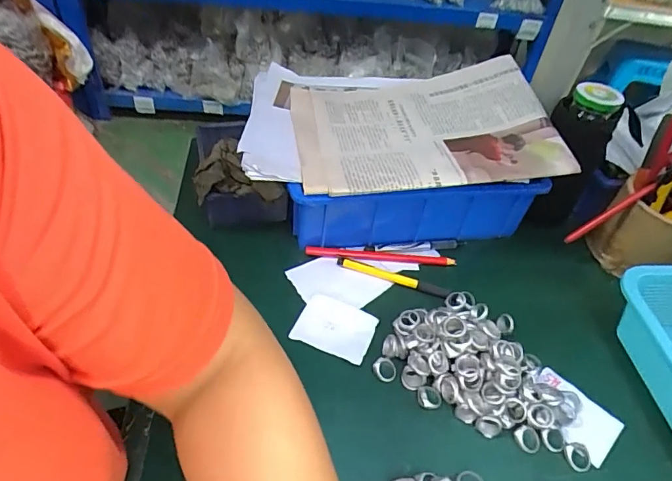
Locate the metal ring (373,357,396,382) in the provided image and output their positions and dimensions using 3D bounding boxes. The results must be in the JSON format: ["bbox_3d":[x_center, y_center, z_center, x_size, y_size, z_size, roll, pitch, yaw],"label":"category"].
[{"bbox_3d":[0.045,0.115,0.398,0.021,0.007,0.020,4,43,-4],"label":"metal ring"}]

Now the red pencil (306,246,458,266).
[{"bbox_3d":[0.050,0.016,0.500,0.166,0.011,0.012,4,43,-5],"label":"red pencil"}]

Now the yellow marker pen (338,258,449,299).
[{"bbox_3d":[0.060,0.038,0.477,0.119,0.007,0.014,19,44,11],"label":"yellow marker pen"}]

